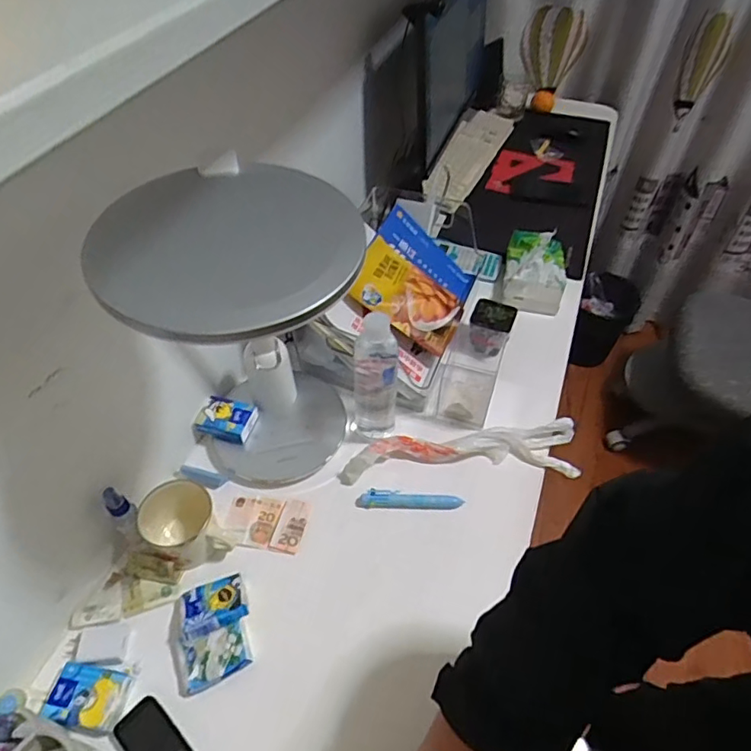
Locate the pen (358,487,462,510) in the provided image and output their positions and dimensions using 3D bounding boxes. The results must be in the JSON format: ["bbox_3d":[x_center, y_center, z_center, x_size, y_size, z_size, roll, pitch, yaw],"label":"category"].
[{"bbox_3d":[0.049,0.171,0.744,0.136,0.013,0.022,3,50,3],"label":"pen"}]

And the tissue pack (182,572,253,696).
[{"bbox_3d":[-0.182,0.288,0.620,0.071,0.030,0.114,-10,51,-8],"label":"tissue pack"}]

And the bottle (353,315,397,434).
[{"bbox_3d":[0.002,-0.003,0.736,0.058,0.224,0.059,0,50,0],"label":"bottle"}]

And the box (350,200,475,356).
[{"bbox_3d":[0.065,-0.158,0.894,0.185,0.045,0.245,33,45,-4],"label":"box"}]

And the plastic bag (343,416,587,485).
[{"bbox_3d":[0.125,0.105,0.782,0.348,0.037,0.083,-2,50,-2],"label":"plastic bag"}]

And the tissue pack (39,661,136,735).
[{"bbox_3d":[-0.308,0.342,0.582,0.080,0.017,0.057,7,50,6],"label":"tissue pack"}]

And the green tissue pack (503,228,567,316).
[{"bbox_3d":[0.297,-0.196,1.013,0.110,0.083,0.152,9,50,8],"label":"green tissue pack"}]

